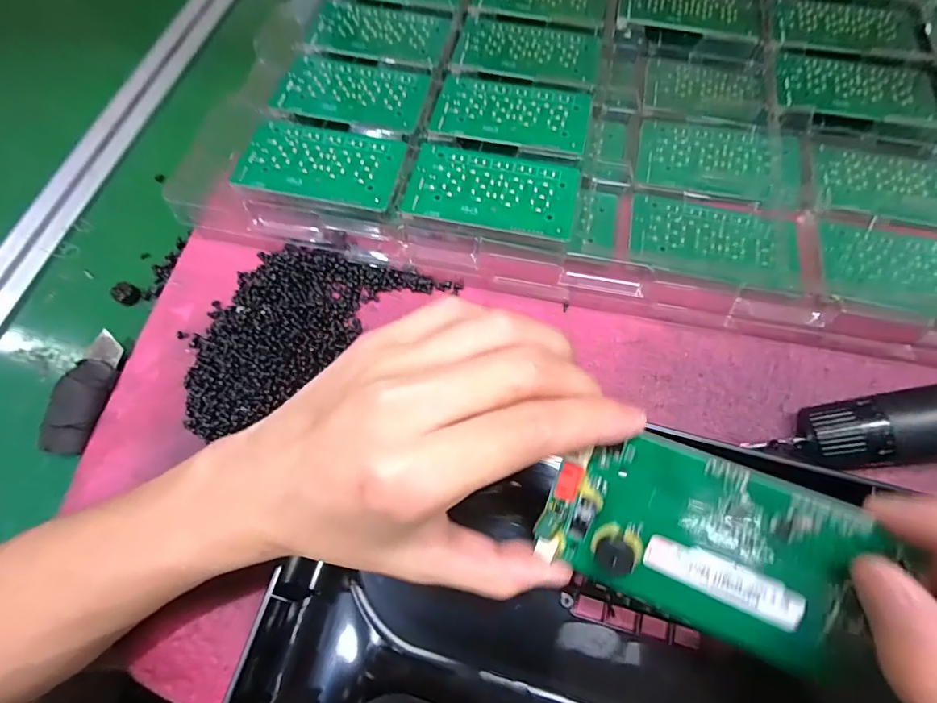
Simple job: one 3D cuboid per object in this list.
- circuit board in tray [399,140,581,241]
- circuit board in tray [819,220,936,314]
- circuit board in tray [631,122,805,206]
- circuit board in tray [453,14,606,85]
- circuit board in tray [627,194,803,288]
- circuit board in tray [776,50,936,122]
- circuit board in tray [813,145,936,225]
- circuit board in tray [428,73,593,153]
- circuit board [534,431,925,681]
[{"bbox_3d":[0.015,-0.104,0.300,0.105,0.004,0.059,12,68,4],"label":"circuit board in tray"},{"bbox_3d":[0.267,-0.051,0.282,0.094,0.009,0.054,13,70,7],"label":"circuit board in tray"},{"bbox_3d":[0.174,-0.133,0.322,0.108,0.007,0.063,12,70,7],"label":"circuit board in tray"},{"bbox_3d":[0.045,-0.228,0.355,0.104,0.004,0.058,13,69,5],"label":"circuit board in tray"},{"bbox_3d":[0.156,-0.071,0.298,0.103,0.007,0.055,12,69,7],"label":"circuit board in tray"},{"bbox_3d":[0.275,-0.188,0.332,0.106,0.010,0.059,11,69,6],"label":"circuit board in tray"},{"bbox_3d":[0.280,-0.114,0.311,0.090,0.016,0.065,14,70,7],"label":"circuit board in tray"},{"bbox_3d":[0.031,-0.167,0.323,0.105,0.004,0.058,11,69,7],"label":"circuit board in tray"},{"bbox_3d":[0.078,0.066,0.158,0.100,0.009,0.060,20,106,17],"label":"circuit board"}]

